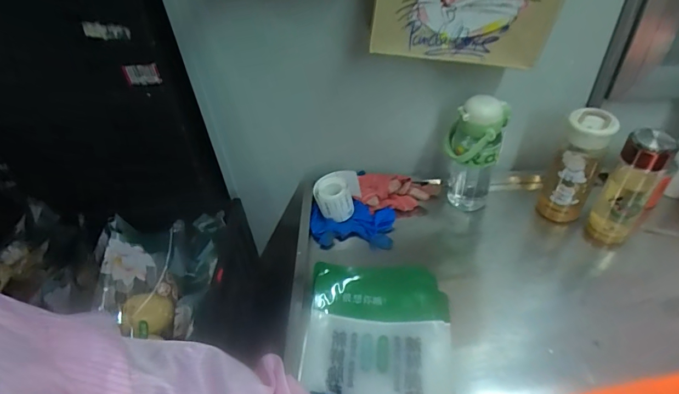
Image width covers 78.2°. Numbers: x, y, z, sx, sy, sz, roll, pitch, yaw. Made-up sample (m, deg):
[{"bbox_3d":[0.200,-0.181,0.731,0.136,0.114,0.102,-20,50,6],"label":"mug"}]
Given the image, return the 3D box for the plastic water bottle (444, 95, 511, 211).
[{"bbox_3d":[0.241,-0.073,0.765,0.095,0.227,0.082,9,44,17],"label":"plastic water bottle"}]

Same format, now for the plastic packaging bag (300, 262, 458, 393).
[{"bbox_3d":[0.052,0.226,0.577,0.210,0.045,0.328,0,42,7],"label":"plastic packaging bag"}]

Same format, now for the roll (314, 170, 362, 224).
[{"bbox_3d":[-0.007,-0.004,0.808,0.079,0.060,0.079,9,44,16],"label":"roll"}]

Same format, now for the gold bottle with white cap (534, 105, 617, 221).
[{"bbox_3d":[0.404,-0.045,0.723,0.074,0.203,0.067,26,51,30],"label":"gold bottle with white cap"}]

